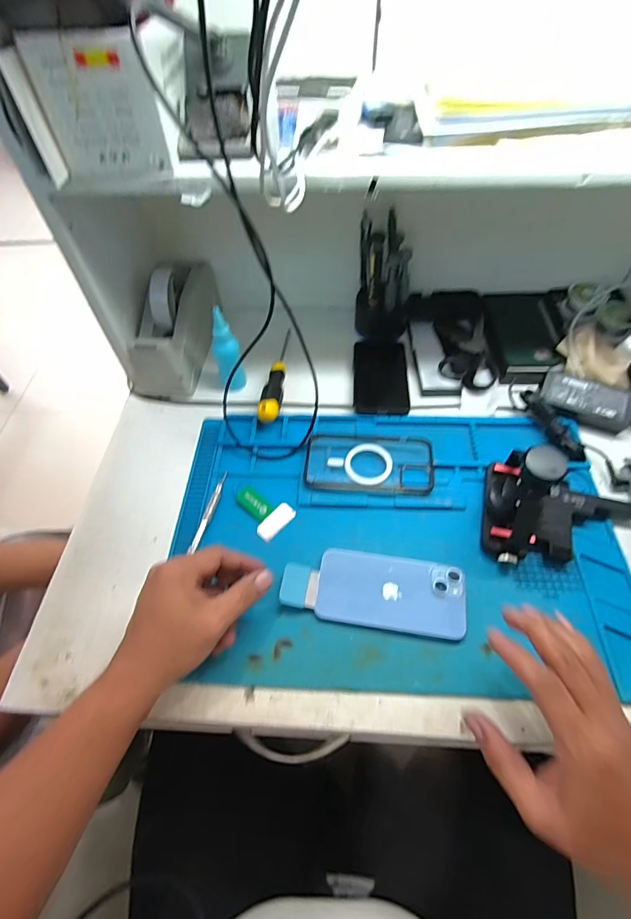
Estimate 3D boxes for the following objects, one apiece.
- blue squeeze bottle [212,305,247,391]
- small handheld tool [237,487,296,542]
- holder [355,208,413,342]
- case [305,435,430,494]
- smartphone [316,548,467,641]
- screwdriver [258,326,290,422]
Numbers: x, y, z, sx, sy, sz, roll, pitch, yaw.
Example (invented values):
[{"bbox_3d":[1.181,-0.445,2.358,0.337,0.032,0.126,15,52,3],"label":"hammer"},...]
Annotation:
[{"bbox_3d":[-0.118,-0.142,0.567,0.034,0.123,0.032,-16,57,-6],"label":"blue squeeze bottle"},{"bbox_3d":[-0.062,0.058,0.494,0.068,0.006,0.047,36,66,24],"label":"small handheld tool"},{"bbox_3d":[0.098,-0.252,0.608,0.075,0.161,0.065,-9,57,-1],"label":"holder"},{"bbox_3d":[0.065,0.002,0.520,0.150,0.010,0.086,2,57,6],"label":"case"},{"bbox_3d":[0.076,0.133,0.432,0.144,0.009,0.074,6,57,8],"label":"smartphone"},{"bbox_3d":[-0.052,-0.135,0.604,0.026,0.031,0.199,3,57,6],"label":"screwdriver"}]

